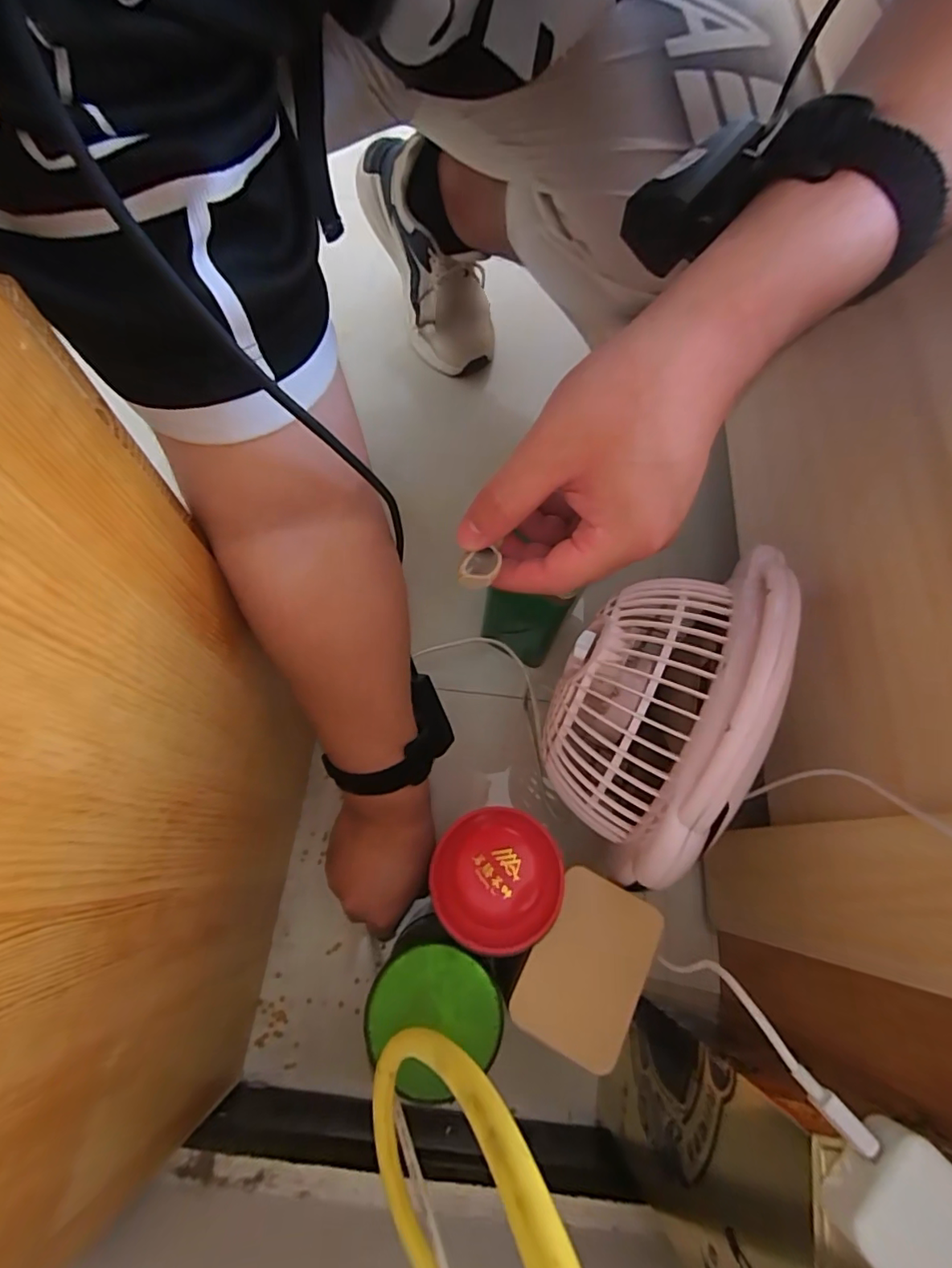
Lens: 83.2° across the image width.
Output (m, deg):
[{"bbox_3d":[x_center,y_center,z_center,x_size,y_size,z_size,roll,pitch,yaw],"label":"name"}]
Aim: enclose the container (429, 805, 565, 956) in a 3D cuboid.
[{"bbox_3d":[0.014,0.149,0.332,0.077,0.040,0.079,1,68,-3],"label":"container"}]

